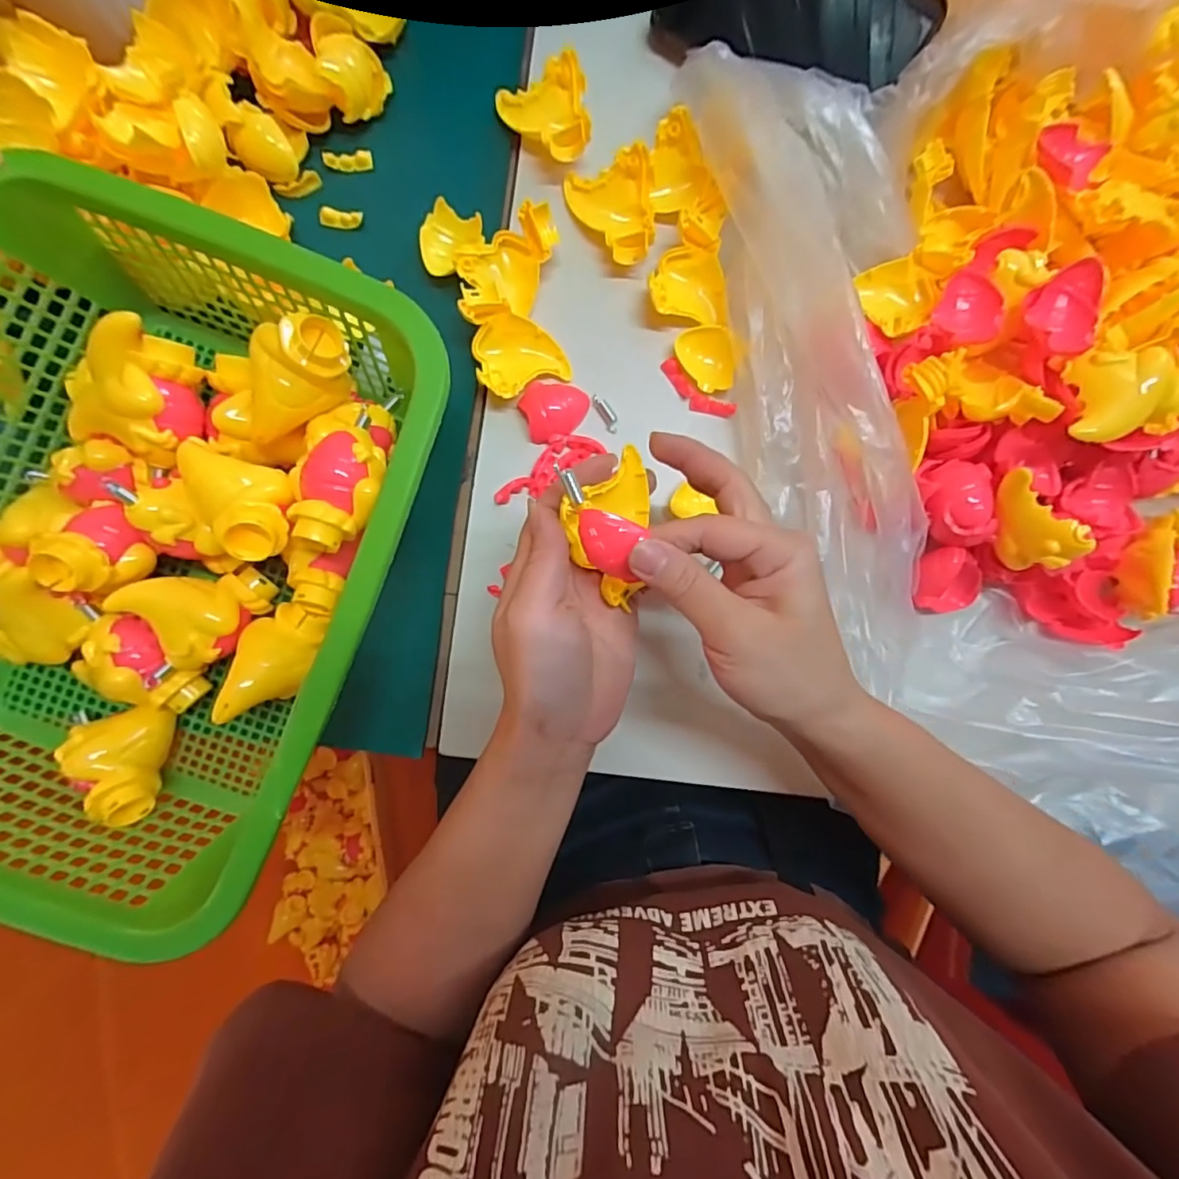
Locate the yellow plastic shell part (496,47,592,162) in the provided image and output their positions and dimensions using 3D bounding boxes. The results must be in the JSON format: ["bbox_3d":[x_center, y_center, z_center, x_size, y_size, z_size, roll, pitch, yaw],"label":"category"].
[{"bbox_3d":[-0.027,-0.303,0.345,0.056,0.033,0.065,-13,89,-3],"label":"yellow plastic shell part"}]

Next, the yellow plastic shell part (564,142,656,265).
[{"bbox_3d":[0.015,-0.245,0.347,0.053,0.023,0.066,-6,89,-2],"label":"yellow plastic shell part"}]

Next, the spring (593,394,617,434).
[{"bbox_3d":[0.011,-0.117,0.356,0.009,0.005,0.027,-30,90,-3],"label":"spring"}]

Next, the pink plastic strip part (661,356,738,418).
[{"bbox_3d":[0.070,-0.130,0.358,0.056,0.007,0.017,38,88,-1],"label":"pink plastic strip part"}]

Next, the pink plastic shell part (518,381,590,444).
[{"bbox_3d":[-0.022,-0.119,0.351,0.043,0.011,0.036,-21,90,-3],"label":"pink plastic shell part"}]

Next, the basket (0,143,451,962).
[{"bbox_3d":[-0.244,-0.017,0.304,0.263,0.099,0.336,22,88,-2],"label":"basket"}]

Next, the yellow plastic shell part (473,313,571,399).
[{"bbox_3d":[-0.047,-0.151,0.346,0.055,0.015,0.048,-28,90,-3],"label":"yellow plastic shell part"}]

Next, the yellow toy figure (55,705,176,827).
[{"bbox_3d":[-0.278,0.103,0.320,0.044,0.048,0.061,-2,89,-2],"label":"yellow toy figure"}]

